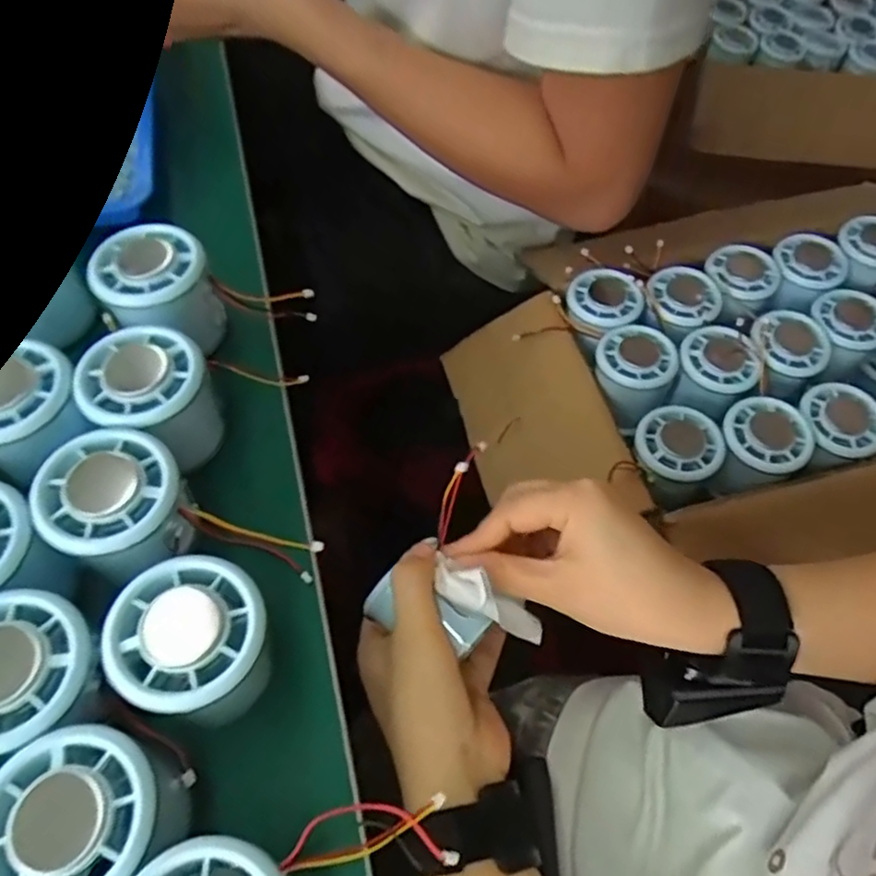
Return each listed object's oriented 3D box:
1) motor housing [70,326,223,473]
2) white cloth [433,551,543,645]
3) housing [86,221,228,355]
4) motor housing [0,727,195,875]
[{"bbox_3d":[-0.140,-0.018,0.333,0.051,0.053,0.053,0,59,0],"label":"motor housing"},{"bbox_3d":[0.028,0.086,0.348,0.064,0.020,0.018,35,60,-18],"label":"white cloth"},{"bbox_3d":[-0.153,-0.079,0.372,0.056,0.057,0.052,0,59,0],"label":"housing"},{"bbox_3d":[-0.122,0.136,0.238,0.055,0.052,0.054,0,59,0],"label":"motor housing"}]

